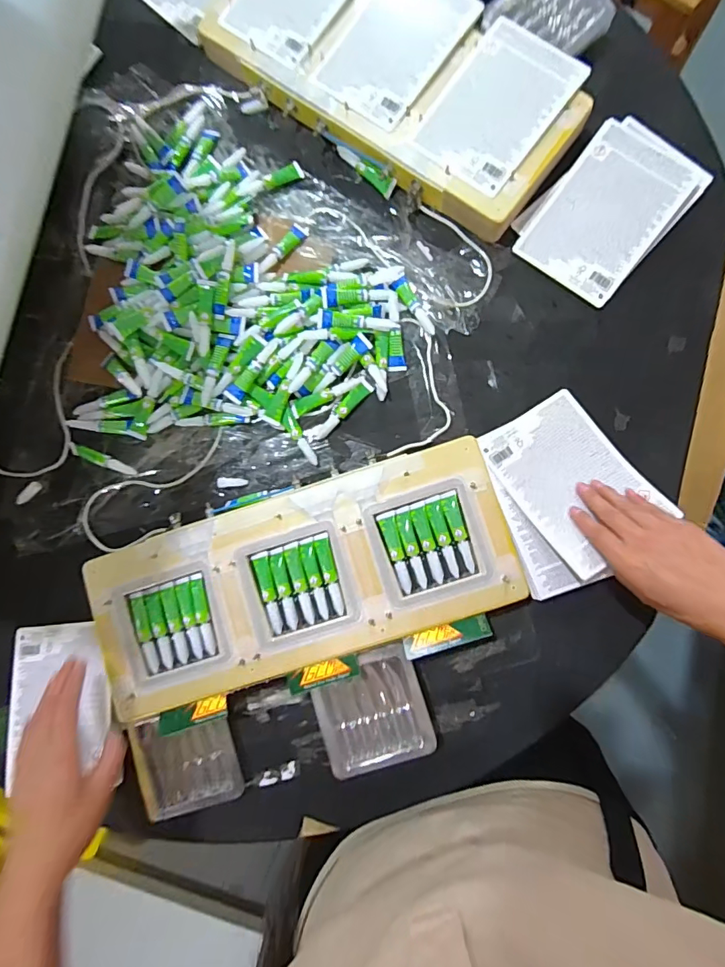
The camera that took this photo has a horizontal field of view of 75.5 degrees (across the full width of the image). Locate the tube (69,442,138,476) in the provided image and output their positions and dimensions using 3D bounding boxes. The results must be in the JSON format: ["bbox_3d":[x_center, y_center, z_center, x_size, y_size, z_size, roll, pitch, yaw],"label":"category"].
[{"bbox_3d":[-0.295,-0.027,0.532,0.082,0.007,0.014,20,86,7],"label":"tube"}]

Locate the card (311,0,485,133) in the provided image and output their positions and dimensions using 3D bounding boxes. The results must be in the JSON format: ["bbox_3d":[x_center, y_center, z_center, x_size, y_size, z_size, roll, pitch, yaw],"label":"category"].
[{"bbox_3d":[0.038,-0.486,0.515,0.127,0.008,0.178,33,90,10],"label":"card"}]

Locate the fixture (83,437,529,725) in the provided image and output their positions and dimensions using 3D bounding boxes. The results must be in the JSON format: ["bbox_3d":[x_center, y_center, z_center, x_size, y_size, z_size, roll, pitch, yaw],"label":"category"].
[{"bbox_3d":[-0.065,0.102,0.484,0.428,0.039,0.183,-18,82,3],"label":"fixture"}]

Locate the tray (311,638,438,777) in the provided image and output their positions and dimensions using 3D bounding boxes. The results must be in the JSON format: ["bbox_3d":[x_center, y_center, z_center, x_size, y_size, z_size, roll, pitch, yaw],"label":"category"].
[{"bbox_3d":[0.010,0.222,0.460,0.104,0.012,0.107,-18,83,3],"label":"tray"}]

